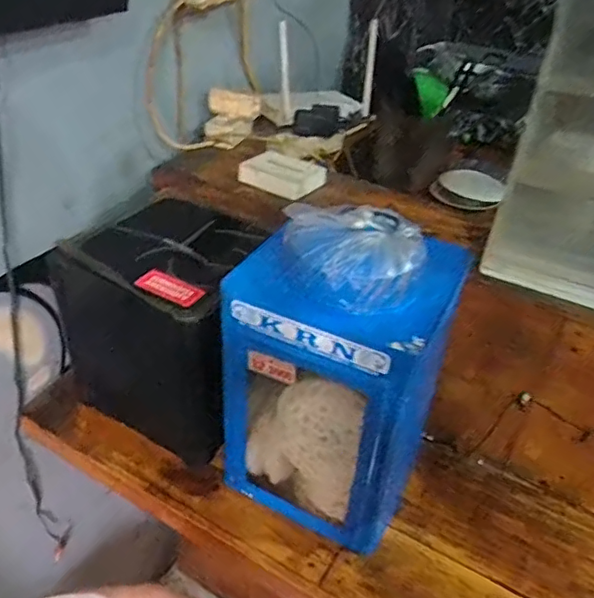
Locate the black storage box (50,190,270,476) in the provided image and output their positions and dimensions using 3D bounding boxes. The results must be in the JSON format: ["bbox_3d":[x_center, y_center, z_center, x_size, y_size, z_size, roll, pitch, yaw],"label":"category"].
[{"bbox_3d":[-0.167,0.040,0.867,0.260,0.281,0.224,22,38,23],"label":"black storage box"}]

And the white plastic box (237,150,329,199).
[{"bbox_3d":[-0.022,-0.202,0.950,0.119,0.035,0.093,25,39,26],"label":"white plastic box"}]

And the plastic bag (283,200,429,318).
[{"bbox_3d":[0.058,-0.054,0.639,0.116,0.066,0.156,-26,45,-37],"label":"plastic bag"}]

